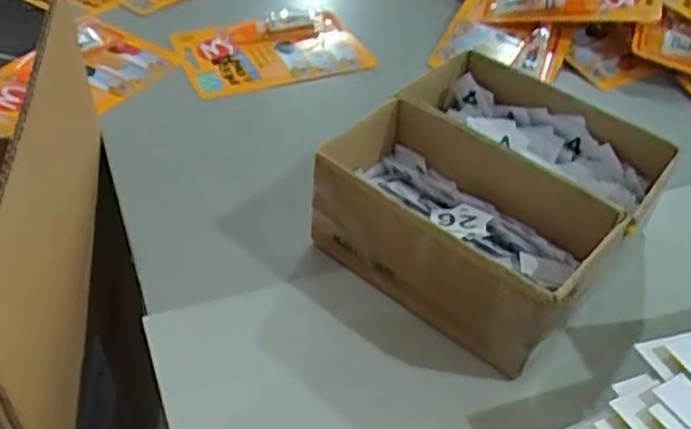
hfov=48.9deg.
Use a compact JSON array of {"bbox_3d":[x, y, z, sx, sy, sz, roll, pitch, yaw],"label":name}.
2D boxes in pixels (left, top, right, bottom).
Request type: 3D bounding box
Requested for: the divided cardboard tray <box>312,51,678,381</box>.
[{"bbox_3d":[0.090,-0.011,0.476,0.166,0.077,0.170,29,48,25],"label":"divided cardboard tray"}]

